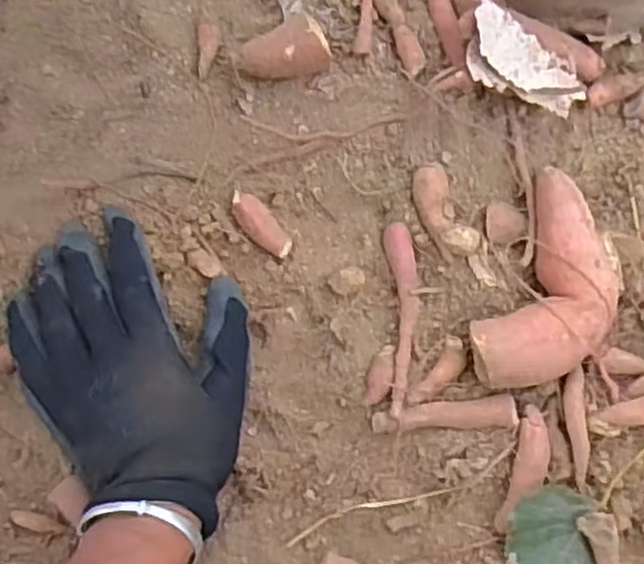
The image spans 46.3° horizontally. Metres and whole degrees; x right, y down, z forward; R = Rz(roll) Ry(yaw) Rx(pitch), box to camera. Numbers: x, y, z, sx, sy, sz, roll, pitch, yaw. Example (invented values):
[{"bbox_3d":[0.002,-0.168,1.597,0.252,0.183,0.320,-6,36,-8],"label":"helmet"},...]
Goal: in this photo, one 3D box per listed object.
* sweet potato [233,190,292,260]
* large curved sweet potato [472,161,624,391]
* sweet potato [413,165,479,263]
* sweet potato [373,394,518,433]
[{"bbox_3d":[-0.035,-0.032,0.423,0.017,0.013,0.043,-36,82,-2],"label":"sweet potato"},{"bbox_3d":[0.122,0.004,0.392,0.060,0.030,0.116,27,84,6],"label":"large curved sweet potato"},{"bbox_3d":[0.066,-0.039,0.413,0.021,0.022,0.055,-25,82,0],"label":"sweet potato"},{"bbox_3d":[0.065,0.070,0.398,0.075,0.011,0.016,-3,82,3],"label":"sweet potato"}]

